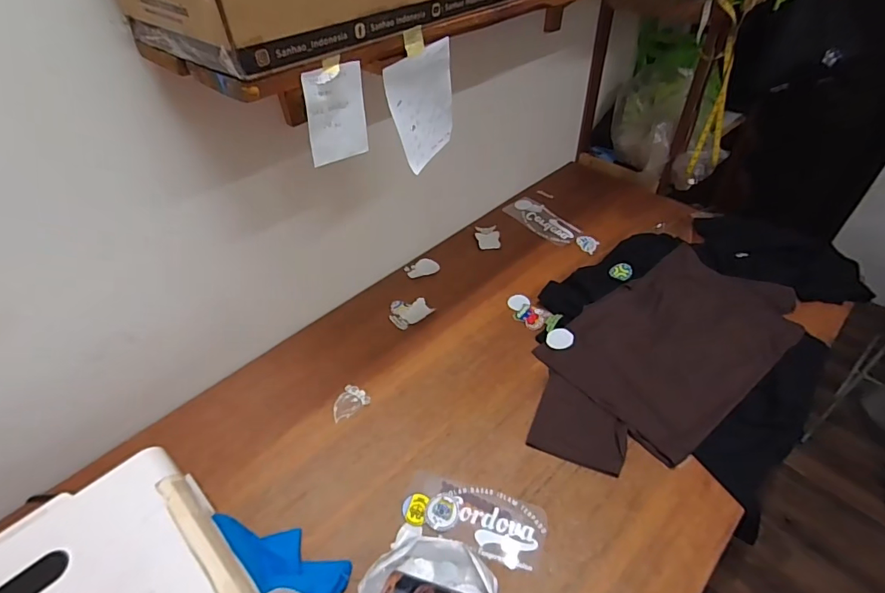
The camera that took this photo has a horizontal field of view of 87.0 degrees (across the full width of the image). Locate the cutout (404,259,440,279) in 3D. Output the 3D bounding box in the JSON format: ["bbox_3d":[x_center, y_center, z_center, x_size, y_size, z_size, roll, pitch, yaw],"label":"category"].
[{"bbox_3d":[-0.054,-0.075,1.261,0.089,0.011,0.062,-22,51,-10],"label":"cutout"}]

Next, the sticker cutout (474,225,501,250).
[{"bbox_3d":[0.131,-0.171,1.342,0.068,0.007,0.101,-5,48,5],"label":"sticker cutout"}]

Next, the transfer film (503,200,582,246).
[{"bbox_3d":[0.298,-0.228,1.410,0.124,0.008,0.243,-28,51,-26],"label":"transfer film"}]

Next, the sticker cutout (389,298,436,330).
[{"bbox_3d":[-0.085,0.033,1.145,0.102,0.006,0.089,-30,51,-25],"label":"sticker cutout"}]

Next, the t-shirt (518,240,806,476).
[{"bbox_3d":[0.476,0.112,1.008,0.714,0.043,0.341,-29,51,-24],"label":"t-shirt"}]

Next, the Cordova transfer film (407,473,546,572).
[{"bbox_3d":[0.054,0.375,0.792,0.246,0.009,0.109,12,47,15],"label":"Cordova transfer film"}]

